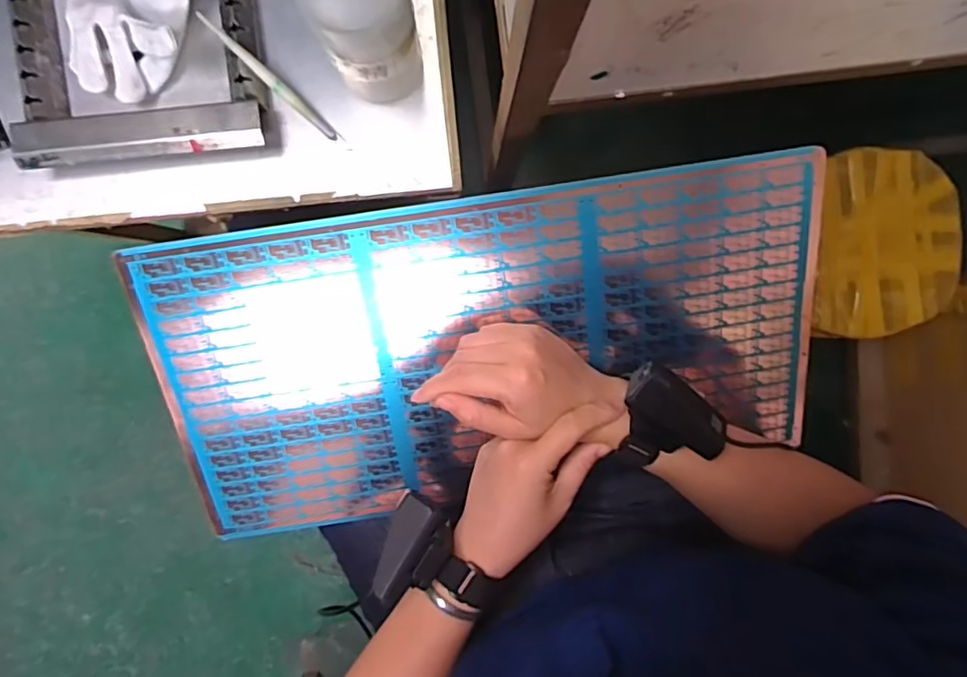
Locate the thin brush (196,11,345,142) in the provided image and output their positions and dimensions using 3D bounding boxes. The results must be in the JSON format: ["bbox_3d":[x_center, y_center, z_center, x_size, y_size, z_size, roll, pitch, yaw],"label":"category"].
[{"bbox_3d":[-0.174,-0.212,0.481,0.134,0.008,0.010,41,93,-19],"label":"thin brush"}]

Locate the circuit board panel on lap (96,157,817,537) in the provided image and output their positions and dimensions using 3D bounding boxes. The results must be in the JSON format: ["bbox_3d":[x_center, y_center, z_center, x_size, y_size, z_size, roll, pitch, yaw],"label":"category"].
[{"bbox_3d":[0.009,0.014,0.440,0.485,0.007,0.236,-9,112,0],"label":"circuit board panel on lap"}]

